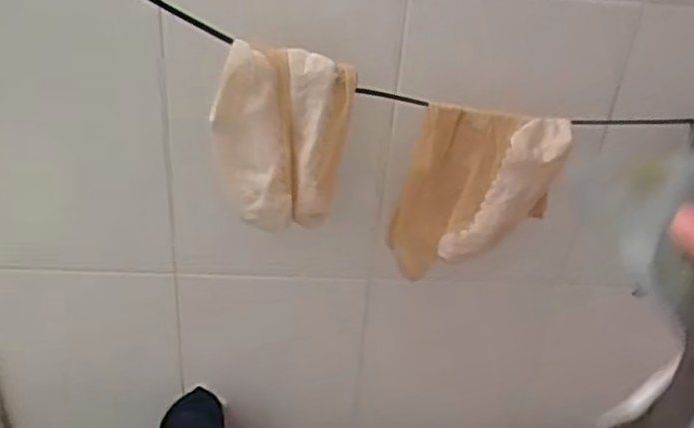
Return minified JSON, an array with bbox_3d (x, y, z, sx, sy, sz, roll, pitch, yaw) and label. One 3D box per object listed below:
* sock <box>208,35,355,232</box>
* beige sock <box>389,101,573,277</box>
[{"bbox_3d":[-0.053,-0.055,0.554,0.109,0.133,0.040,4,32,-2],"label":"sock"},{"bbox_3d":[0.110,-0.014,0.597,0.127,0.146,0.030,2,32,-6],"label":"beige sock"}]

